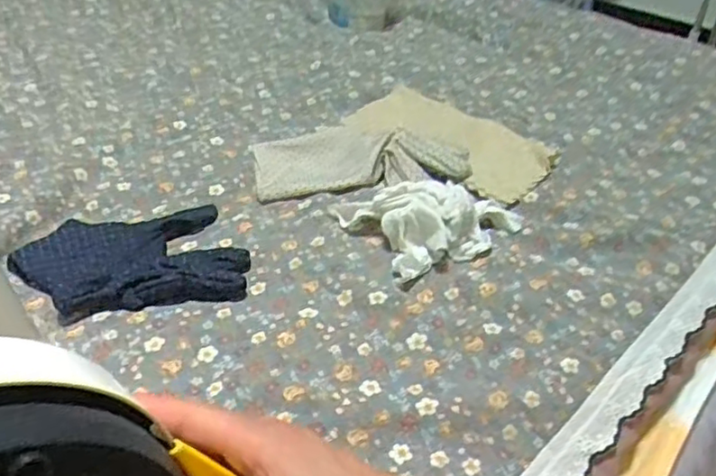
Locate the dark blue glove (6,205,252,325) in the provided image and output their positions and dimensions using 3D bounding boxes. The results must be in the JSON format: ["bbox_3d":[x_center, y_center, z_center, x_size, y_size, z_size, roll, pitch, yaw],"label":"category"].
[{"bbox_3d":[-0.161,0.013,0.468,0.152,0.018,0.106,-10,39,-14],"label":"dark blue glove"}]

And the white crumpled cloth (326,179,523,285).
[{"bbox_3d":[0.056,-0.021,0.491,0.119,0.032,0.086,-17,42,-22],"label":"white crumpled cloth"}]

